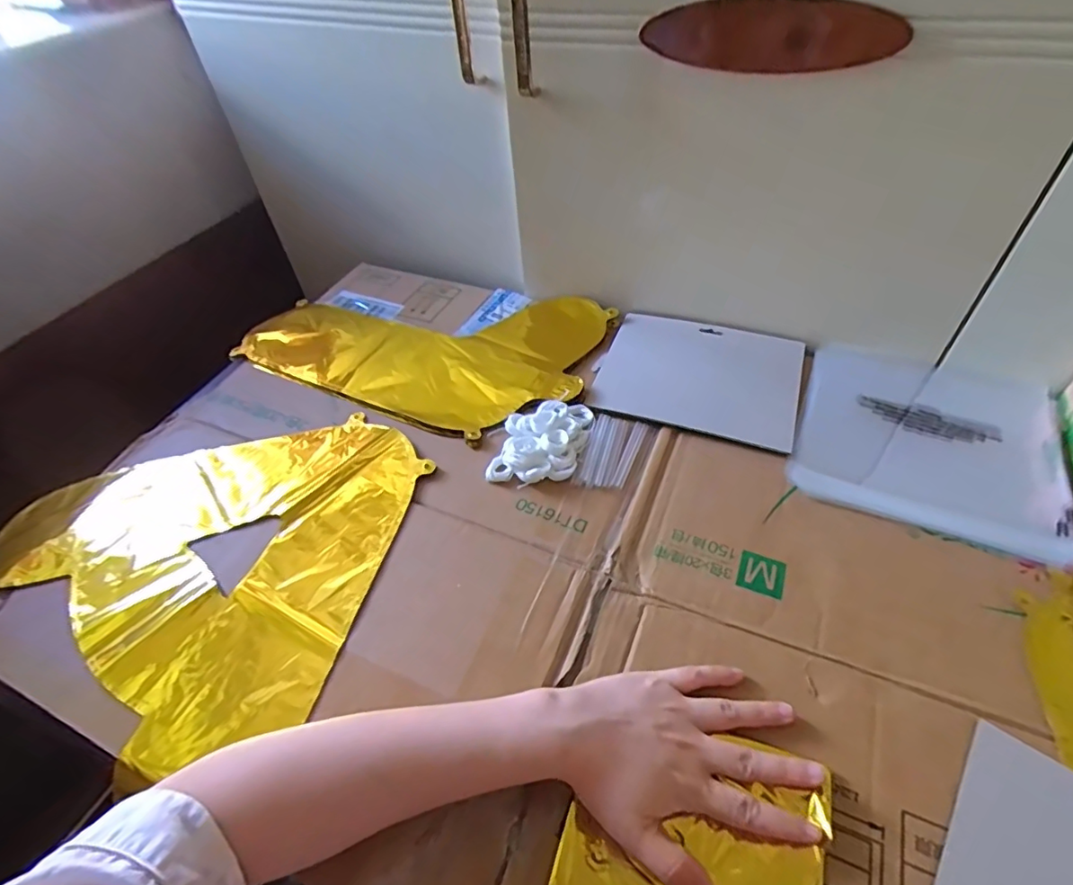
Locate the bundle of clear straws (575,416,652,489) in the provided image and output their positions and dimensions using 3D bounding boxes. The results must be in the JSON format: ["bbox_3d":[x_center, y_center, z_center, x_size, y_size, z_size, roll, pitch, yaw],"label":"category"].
[{"bbox_3d":[0.070,0.008,0.505,0.046,0.007,0.083,15,51,16],"label":"bundle of clear straws"}]

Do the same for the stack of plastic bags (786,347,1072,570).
[{"bbox_3d":[0.356,-0.007,0.509,0.210,0.017,0.223,18,50,18],"label":"stack of plastic bags"}]

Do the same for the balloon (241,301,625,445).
[{"bbox_3d":[-0.131,-0.121,0.637,0.390,0.026,0.230,19,52,19],"label":"balloon"}]

